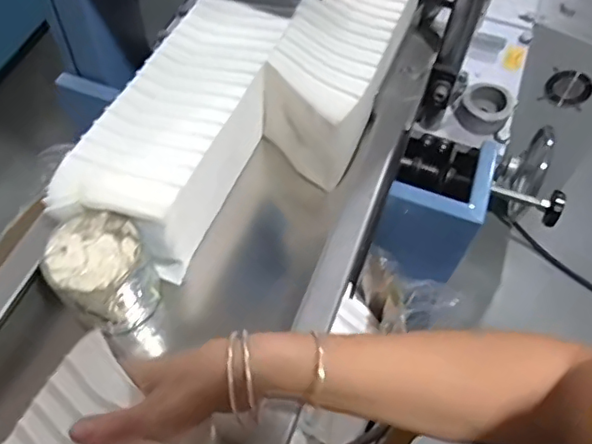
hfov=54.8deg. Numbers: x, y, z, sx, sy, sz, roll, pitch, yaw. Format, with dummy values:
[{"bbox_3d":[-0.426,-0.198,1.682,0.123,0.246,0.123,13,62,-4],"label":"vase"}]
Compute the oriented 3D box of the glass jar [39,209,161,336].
[{"bbox_3d":[-0.178,0.053,0.538,0.082,0.099,0.082,1,58,-2],"label":"glass jar"}]

